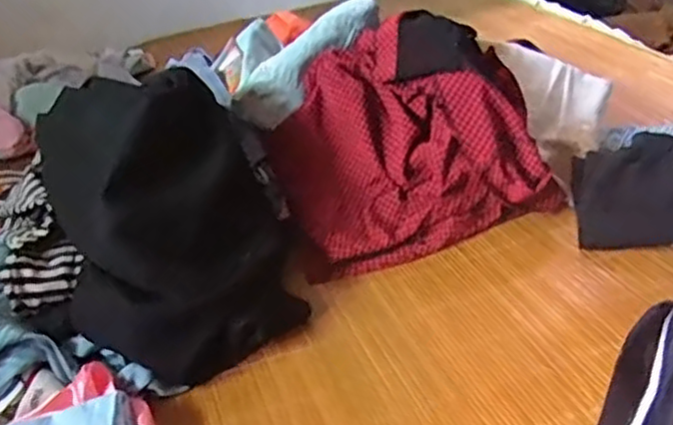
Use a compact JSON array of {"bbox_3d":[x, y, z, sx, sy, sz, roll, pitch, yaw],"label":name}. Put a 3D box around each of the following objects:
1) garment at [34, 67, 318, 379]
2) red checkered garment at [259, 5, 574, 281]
[{"bbox_3d":[-0.174,-0.006,0.720,0.228,0.195,0.316,-18,35,-15],"label":"garment"},{"bbox_3d":[0.079,-0.096,0.796,0.306,0.192,0.210,-12,34,-7],"label":"red checkered garment"}]

